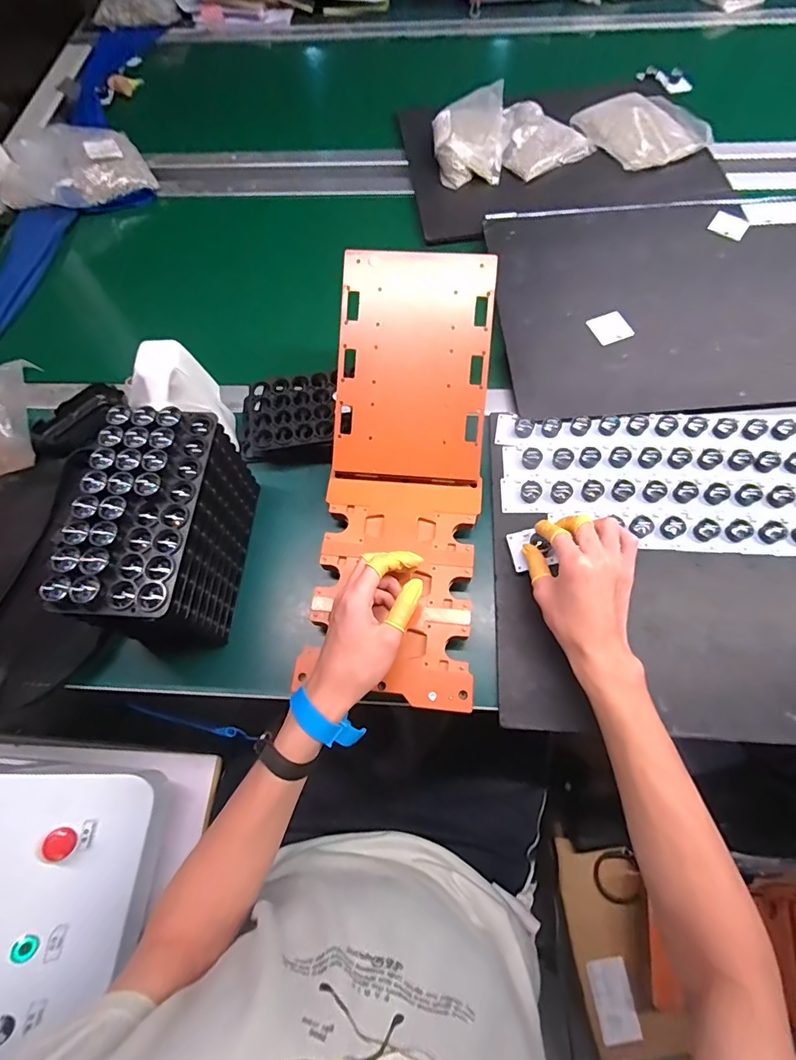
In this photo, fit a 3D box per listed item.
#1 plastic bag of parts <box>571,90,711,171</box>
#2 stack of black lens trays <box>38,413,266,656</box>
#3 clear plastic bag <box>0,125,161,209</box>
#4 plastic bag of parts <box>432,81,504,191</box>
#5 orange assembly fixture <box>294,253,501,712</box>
[{"bbox_3d":[0.399,-0.658,0.760,0.170,0.026,0.174,-26,69,-7],"label":"plastic bag of parts"},{"bbox_3d":[-0.220,0.006,0.456,0.095,0.149,0.204,4,68,5],"label":"stack of black lens trays"},{"bbox_3d":[-0.558,-0.609,0.795,0.247,0.051,0.166,-25,69,-7],"label":"clear plastic bag"},{"bbox_3d":[0.118,-0.650,0.766,0.119,0.046,0.178,6,68,6],"label":"plastic bag of parts"},{"bbox_3d":[0.005,-0.062,0.487,0.174,0.066,0.449,0,84,3],"label":"orange assembly fixture"}]

